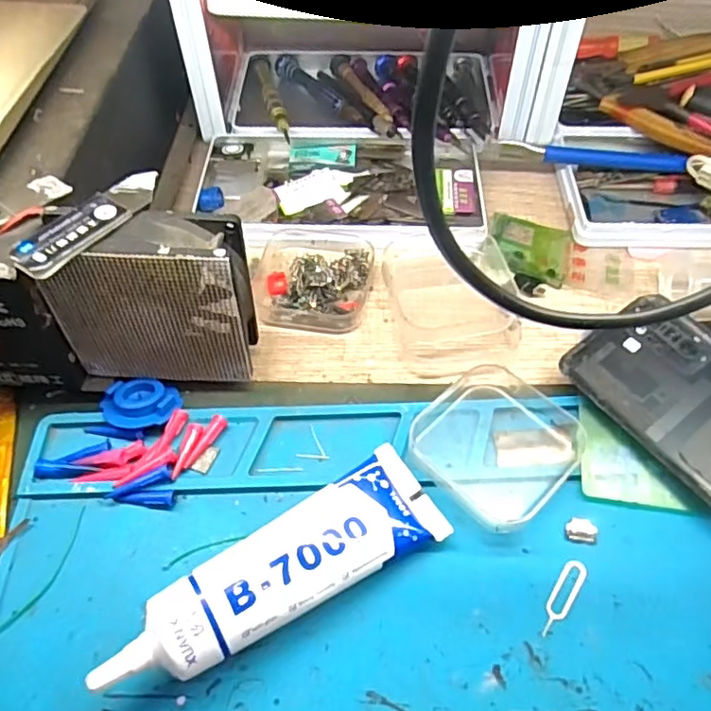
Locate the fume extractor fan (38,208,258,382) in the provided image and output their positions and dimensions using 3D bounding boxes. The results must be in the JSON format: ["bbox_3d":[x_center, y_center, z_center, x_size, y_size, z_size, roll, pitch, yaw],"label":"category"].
[{"bbox_3d":[-0.086,-0.021,0.265,0.080,0.085,0.028,-1,55,0],"label":"fume extractor fan"}]

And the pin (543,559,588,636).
[{"bbox_3d":[0.081,0.094,0.233,0.009,0.004,0.033,31,61,20],"label":"pin"}]

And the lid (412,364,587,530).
[{"bbox_3d":[0.062,0.038,0.265,0.066,0.013,0.064,-39,63,-23],"label":"lid"}]

